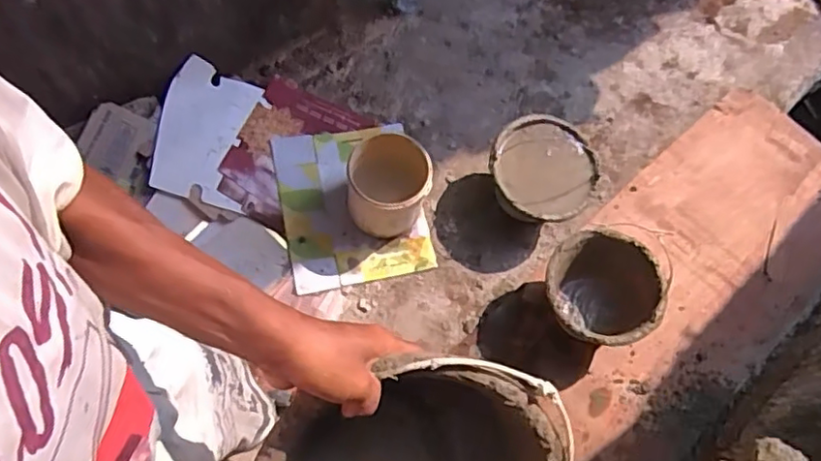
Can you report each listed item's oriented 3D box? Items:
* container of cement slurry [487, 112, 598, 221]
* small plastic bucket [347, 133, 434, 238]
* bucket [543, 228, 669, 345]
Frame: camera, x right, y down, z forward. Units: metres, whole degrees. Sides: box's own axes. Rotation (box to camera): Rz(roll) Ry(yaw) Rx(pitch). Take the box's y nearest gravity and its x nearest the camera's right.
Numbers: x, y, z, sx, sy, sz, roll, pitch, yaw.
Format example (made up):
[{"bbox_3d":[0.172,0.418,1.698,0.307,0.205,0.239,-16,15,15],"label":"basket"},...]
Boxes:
[{"bbox_3d":[0.310,-0.133,1.495,0.241,0.175,0.251,1,70,-3],"label":"container of cement slurry"},{"bbox_3d":[-0.046,-0.106,1.427,0.179,0.162,0.195,1,70,-3],"label":"small plastic bucket"},{"bbox_3d":[0.411,0.128,1.380,0.245,0.179,0.267,30,71,7],"label":"bucket"}]

